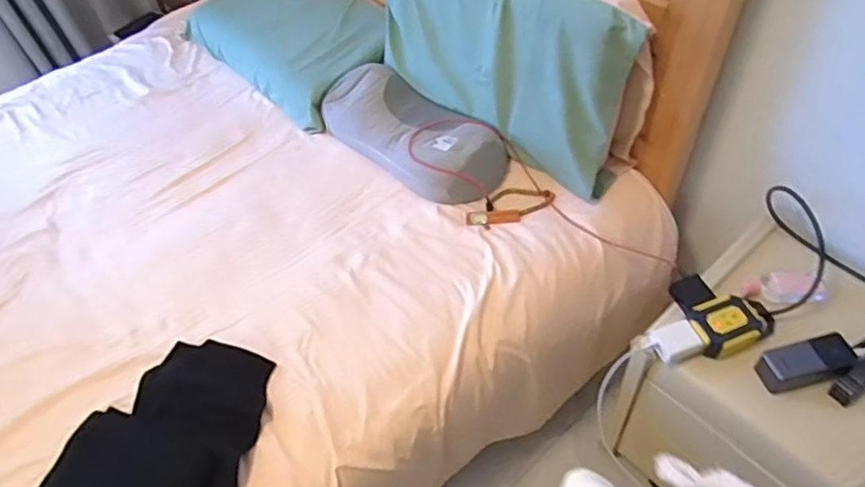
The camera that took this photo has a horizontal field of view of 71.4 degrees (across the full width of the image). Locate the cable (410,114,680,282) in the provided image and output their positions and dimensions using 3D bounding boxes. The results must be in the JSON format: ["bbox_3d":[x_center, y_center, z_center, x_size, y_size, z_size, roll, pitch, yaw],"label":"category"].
[{"bbox_3d":[0.211,-0.097,1.219,0.606,0.125,0.172,28,59,28],"label":"cable"}]

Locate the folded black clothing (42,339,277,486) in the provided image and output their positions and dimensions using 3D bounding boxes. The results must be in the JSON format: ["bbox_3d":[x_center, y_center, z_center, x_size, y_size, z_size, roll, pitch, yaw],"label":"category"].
[{"bbox_3d":[-0.451,0.349,0.965,0.274,0.033,0.440,23,57,22],"label":"folded black clothing"}]

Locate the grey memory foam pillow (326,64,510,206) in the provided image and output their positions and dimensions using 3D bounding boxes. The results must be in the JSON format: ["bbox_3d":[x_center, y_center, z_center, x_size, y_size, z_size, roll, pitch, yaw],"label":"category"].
[{"bbox_3d":[-0.053,-0.248,1.366,0.196,0.116,0.476,-39,56,-23],"label":"grey memory foam pillow"}]

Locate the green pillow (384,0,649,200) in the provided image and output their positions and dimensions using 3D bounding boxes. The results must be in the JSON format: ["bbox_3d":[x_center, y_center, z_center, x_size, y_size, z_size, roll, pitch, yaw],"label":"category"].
[{"bbox_3d":[0.112,-0.413,1.243,0.130,0.317,0.669,-38,57,-22],"label":"green pillow"}]

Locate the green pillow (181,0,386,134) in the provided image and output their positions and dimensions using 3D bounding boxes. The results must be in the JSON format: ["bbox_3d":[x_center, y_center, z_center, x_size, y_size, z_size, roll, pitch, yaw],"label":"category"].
[{"bbox_3d":[-0.372,-0.562,1.645,0.364,0.176,0.640,-37,55,-21],"label":"green pillow"}]

